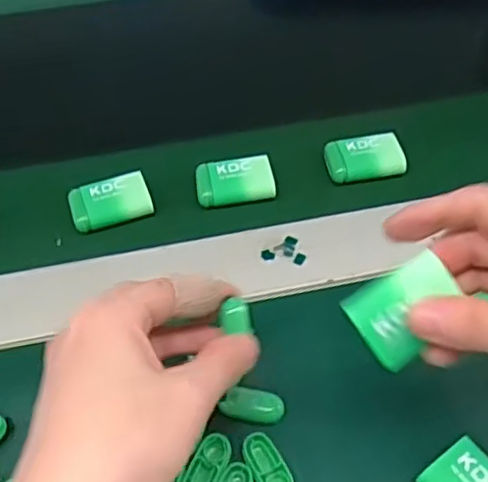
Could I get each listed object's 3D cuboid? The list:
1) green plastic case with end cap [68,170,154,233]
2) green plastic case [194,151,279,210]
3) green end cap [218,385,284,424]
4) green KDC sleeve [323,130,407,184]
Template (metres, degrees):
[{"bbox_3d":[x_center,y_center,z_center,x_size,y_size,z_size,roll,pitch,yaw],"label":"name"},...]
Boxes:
[{"bbox_3d":[-0.087,-0.026,0.419,0.051,0.011,0.034,-14,53,-9],"label":"green plastic case with end cap"},{"bbox_3d":[-0.006,-0.040,0.428,0.052,0.013,0.030,-12,53,-8],"label":"green plastic case"},{"bbox_3d":[0.005,0.085,0.328,0.031,0.007,0.016,11,53,10],"label":"green end cap"},{"bbox_3d":[0.082,-0.058,0.437,0.051,0.011,0.034,-7,52,-4],"label":"green KDC sleeve"}]

